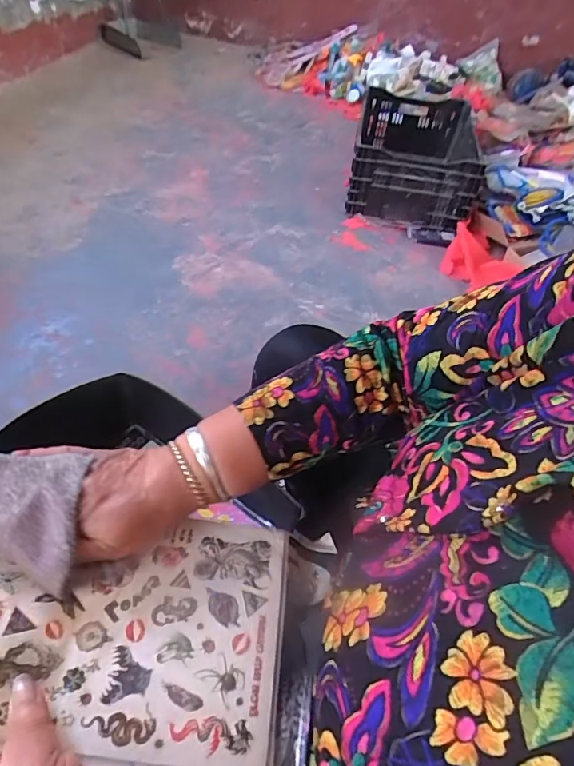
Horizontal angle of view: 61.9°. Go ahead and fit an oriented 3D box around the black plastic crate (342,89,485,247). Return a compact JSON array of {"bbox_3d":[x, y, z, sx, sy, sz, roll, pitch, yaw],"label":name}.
[{"bbox_3d":[0.451,-0.789,1.701,0.415,0.230,0.667,11,48,2],"label":"black plastic crate"}]

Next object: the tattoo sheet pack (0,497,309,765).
[{"bbox_3d":[-0.107,0.152,0.324,0.267,0.024,0.181,20,42,-9],"label":"tattoo sheet pack"}]

